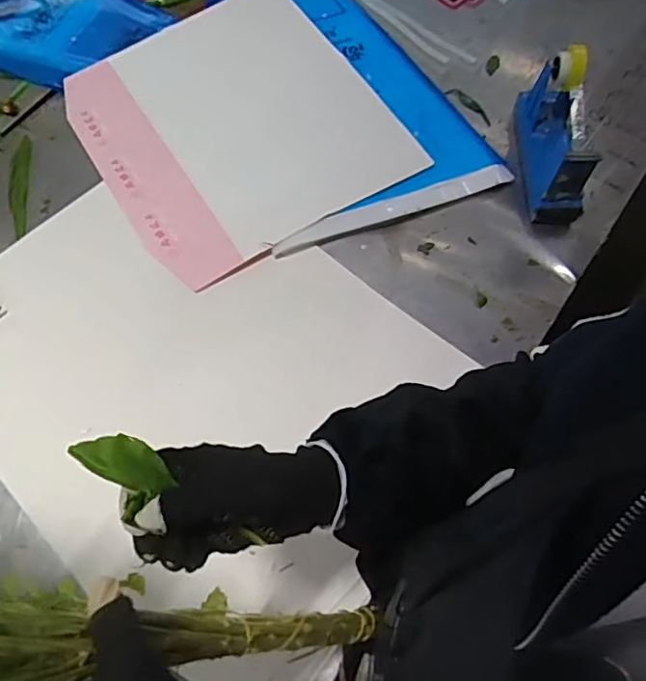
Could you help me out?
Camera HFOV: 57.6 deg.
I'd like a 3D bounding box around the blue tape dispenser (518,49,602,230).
[{"bbox_3d":[0.319,-0.278,0.782,0.102,0.130,0.215,8,67,5],"label":"blue tape dispenser"}]

